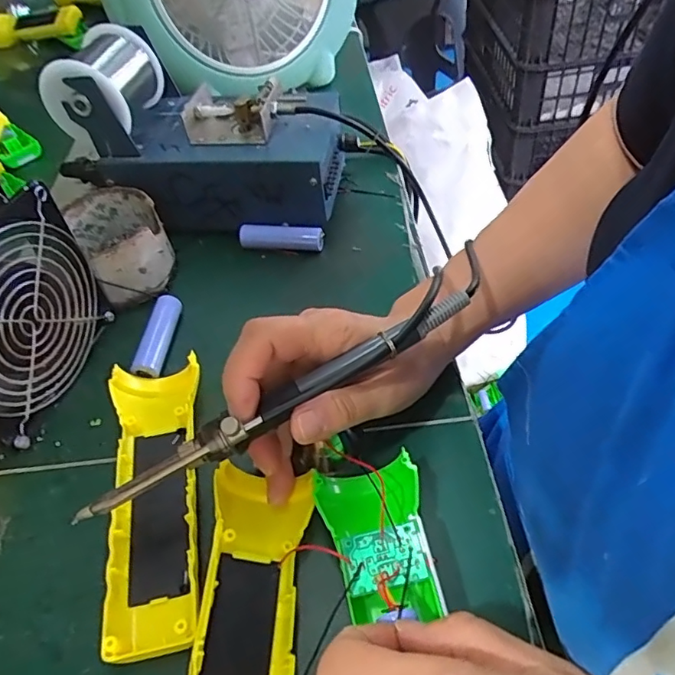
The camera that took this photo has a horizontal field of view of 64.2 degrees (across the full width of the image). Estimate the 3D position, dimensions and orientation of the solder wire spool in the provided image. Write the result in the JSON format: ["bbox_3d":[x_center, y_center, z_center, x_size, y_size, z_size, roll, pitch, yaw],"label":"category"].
[{"bbox_3d":[-0.174,-0.190,0.409,0.063,0.069,0.085,3,49,9],"label":"solder wire spool"}]

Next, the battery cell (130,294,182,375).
[{"bbox_3d":[-0.121,-0.002,0.371,0.017,0.020,0.067,-1,48,6],"label":"battery cell"}]

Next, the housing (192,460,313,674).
[{"bbox_3d":[-0.040,0.131,0.233,0.046,0.030,0.159,-2,50,5],"label":"housing"}]

